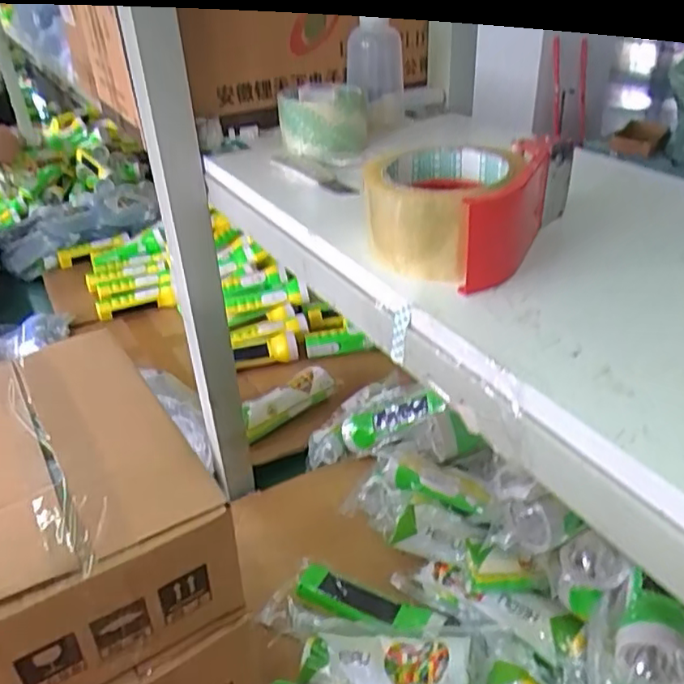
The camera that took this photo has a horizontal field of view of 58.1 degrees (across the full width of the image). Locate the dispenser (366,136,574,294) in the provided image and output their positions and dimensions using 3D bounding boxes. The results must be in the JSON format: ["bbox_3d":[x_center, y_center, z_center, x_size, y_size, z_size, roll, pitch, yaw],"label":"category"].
[{"bbox_3d":[0.080,-0.091,0.400,0.093,0.062,0.135,19,38,28],"label":"dispenser"}]

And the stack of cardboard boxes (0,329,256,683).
[{"bbox_3d":[-0.217,0.165,0.506,0.183,0.216,0.288,-21,38,-27],"label":"stack of cardboard boxes"}]

